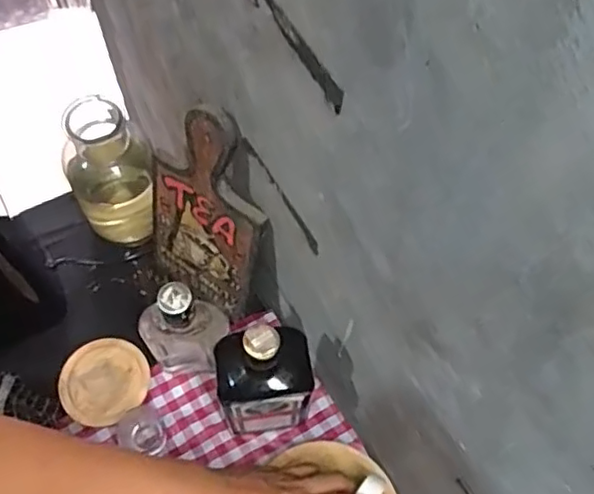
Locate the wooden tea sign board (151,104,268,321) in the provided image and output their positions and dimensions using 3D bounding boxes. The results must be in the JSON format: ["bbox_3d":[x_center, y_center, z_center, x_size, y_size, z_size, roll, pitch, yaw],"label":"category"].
[{"bbox_3d":[-0.098,-0.027,0.640,0.134,0.273,0.013,35,53,14],"label":"wooden tea sign board"}]

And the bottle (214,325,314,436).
[{"bbox_3d":[-0.032,0.127,0.590,0.083,0.212,0.061,-5,63,-5],"label":"bottle"}]

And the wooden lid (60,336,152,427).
[{"bbox_3d":[-0.220,0.154,0.697,0.096,0.016,0.097,1,62,-2],"label":"wooden lid"}]

